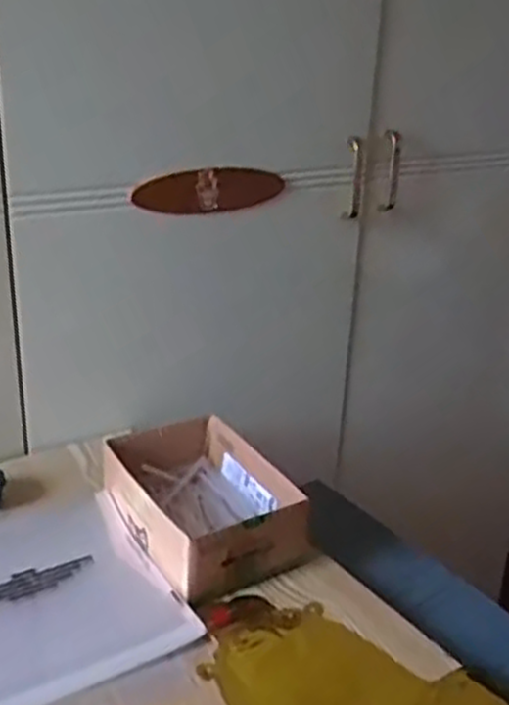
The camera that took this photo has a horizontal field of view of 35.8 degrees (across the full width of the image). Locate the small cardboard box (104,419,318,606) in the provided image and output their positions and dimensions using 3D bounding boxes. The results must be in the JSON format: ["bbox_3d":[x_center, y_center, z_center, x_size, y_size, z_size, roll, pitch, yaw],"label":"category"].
[{"bbox_3d":[-0.048,0.137,0.722,0.134,0.067,0.182,-13,28,-33],"label":"small cardboard box"}]

